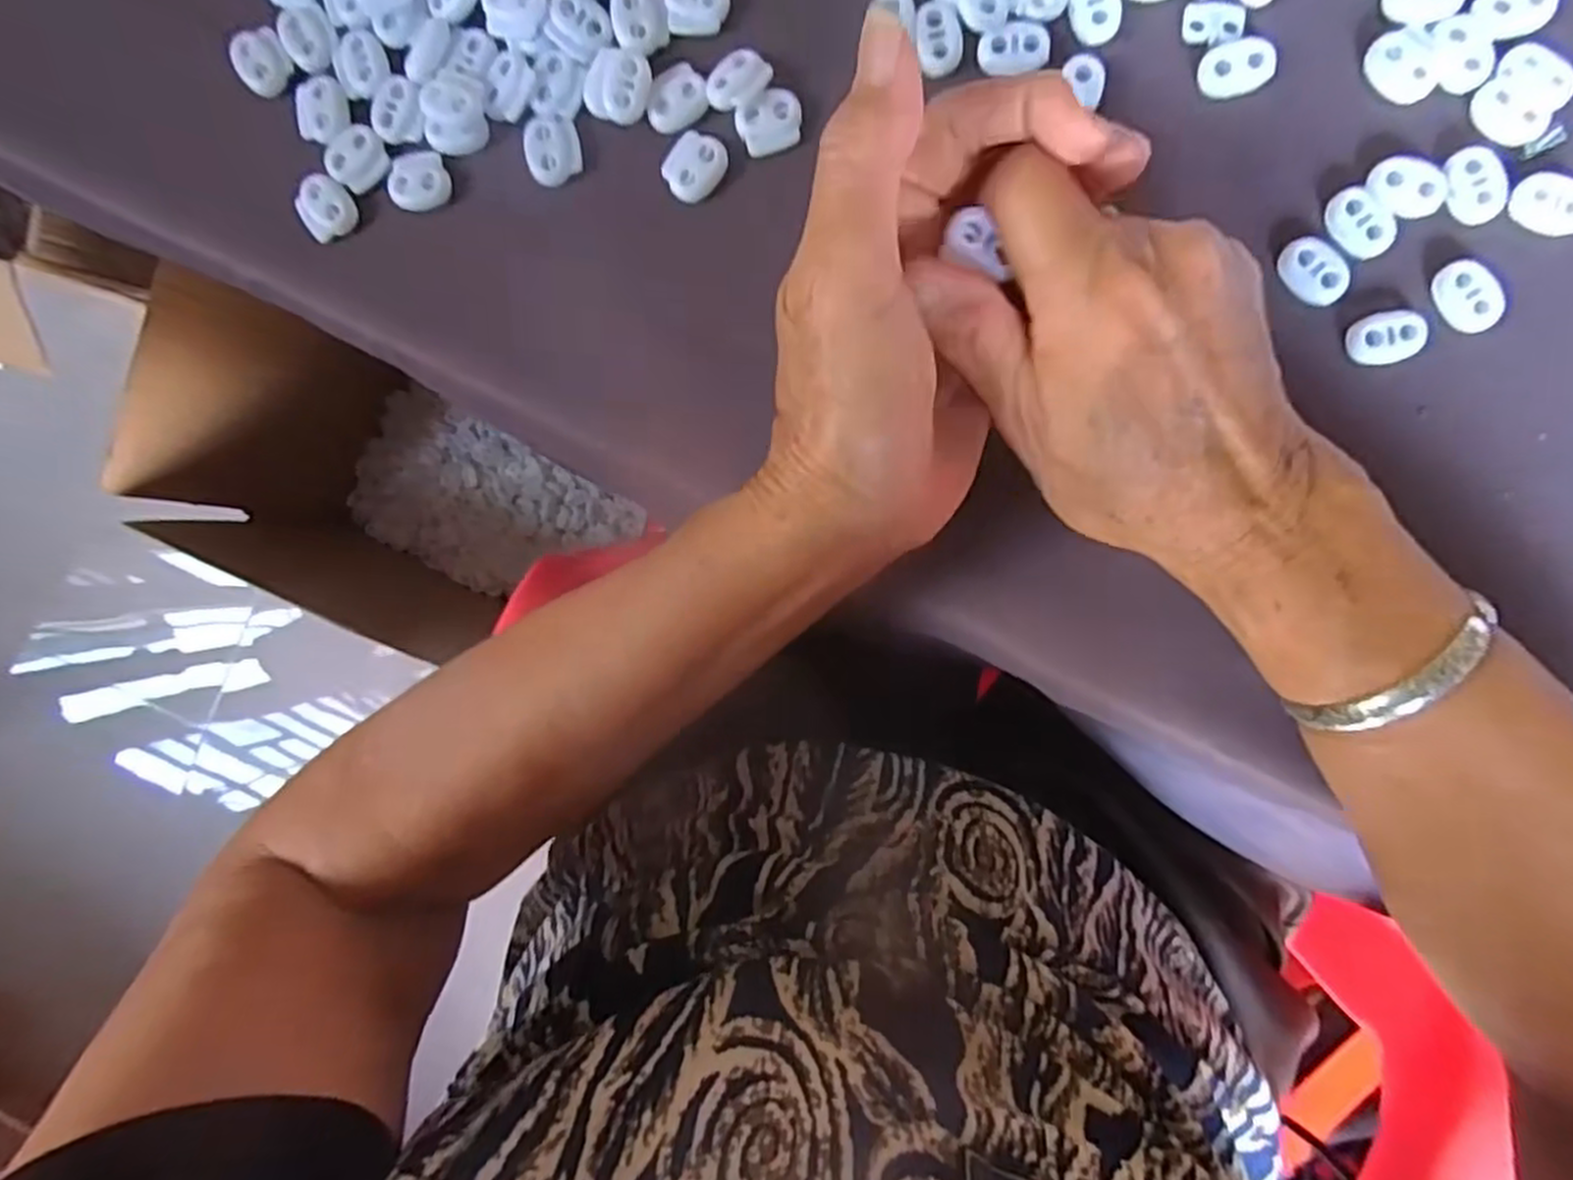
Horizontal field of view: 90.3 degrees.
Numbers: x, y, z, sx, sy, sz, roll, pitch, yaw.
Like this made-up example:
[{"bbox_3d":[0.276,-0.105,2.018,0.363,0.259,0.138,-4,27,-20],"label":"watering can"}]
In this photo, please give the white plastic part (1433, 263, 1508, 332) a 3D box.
[{"bbox_3d":[0.213,-0.091,0.245,0.015,0.005,0.023,-38,89,8],"label":"white plastic part"}]

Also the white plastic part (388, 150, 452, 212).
[{"bbox_3d":[-0.132,-0.148,0.279,0.021,0.004,0.021,-6,93,7],"label":"white plastic part"}]

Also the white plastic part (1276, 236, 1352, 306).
[{"bbox_3d":[0.168,-0.102,0.249,0.016,0.005,0.023,-42,89,8],"label":"white plastic part"}]

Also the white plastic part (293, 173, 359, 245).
[{"bbox_3d":[-0.168,-0.140,0.285,0.019,0.007,0.020,0,94,7],"label":"white plastic part"}]

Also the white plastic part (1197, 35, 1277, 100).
[{"bbox_3d":[0.143,-0.166,0.249,0.022,0.004,0.016,-9,93,7],"label":"white plastic part"}]

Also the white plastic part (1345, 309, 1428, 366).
[{"bbox_3d":[0.190,-0.080,0.248,0.021,0.005,0.016,-6,93,7],"label":"white plastic part"}]

